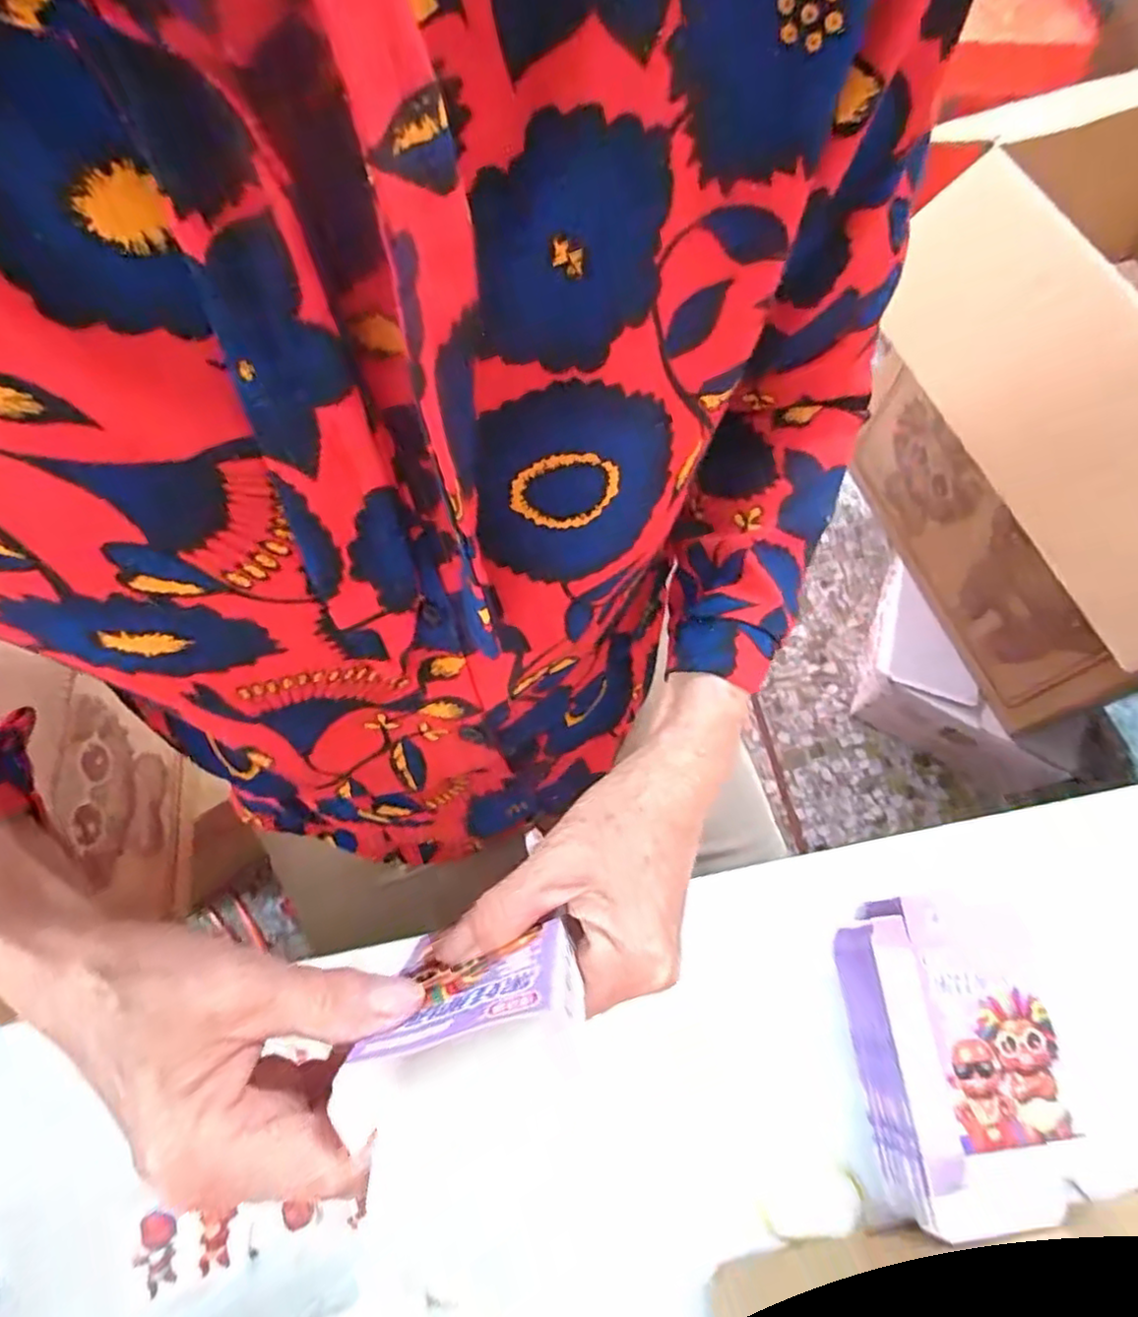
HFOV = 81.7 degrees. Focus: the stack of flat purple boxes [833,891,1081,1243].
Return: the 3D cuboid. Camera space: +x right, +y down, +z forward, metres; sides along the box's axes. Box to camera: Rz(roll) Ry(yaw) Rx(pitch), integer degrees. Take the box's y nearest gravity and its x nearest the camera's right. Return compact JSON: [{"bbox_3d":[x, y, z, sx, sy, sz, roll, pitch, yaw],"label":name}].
[{"bbox_3d":[0.192,0.194,0.328,0.087,0.034,0.138,-3,69,-1],"label":"stack of flat purple boxes"}]

